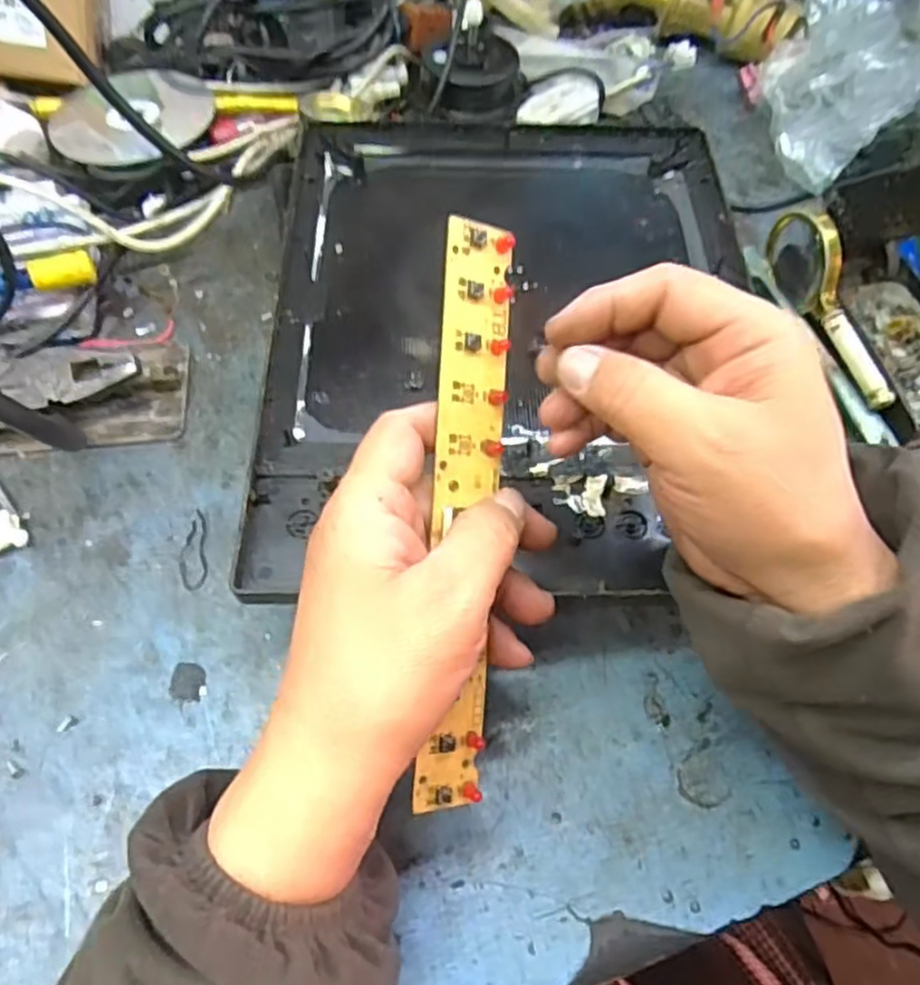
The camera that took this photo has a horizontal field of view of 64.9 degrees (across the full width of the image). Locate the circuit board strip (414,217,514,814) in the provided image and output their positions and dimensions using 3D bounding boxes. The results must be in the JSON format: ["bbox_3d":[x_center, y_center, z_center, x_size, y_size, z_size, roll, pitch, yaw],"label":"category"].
[{"bbox_3d":[0.002,0.010,0.295,0.029,0.004,0.235,4,90,-29],"label":"circuit board strip"}]

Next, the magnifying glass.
[{"bbox_3d":[0.241,-0.122,0.471,0.014,0.064,0.149,-13,60,-10],"label":"magnifying glass"}]

